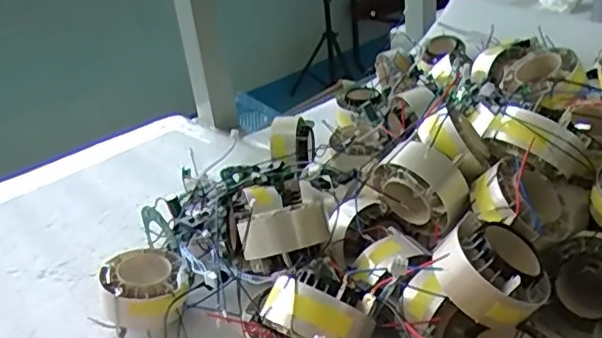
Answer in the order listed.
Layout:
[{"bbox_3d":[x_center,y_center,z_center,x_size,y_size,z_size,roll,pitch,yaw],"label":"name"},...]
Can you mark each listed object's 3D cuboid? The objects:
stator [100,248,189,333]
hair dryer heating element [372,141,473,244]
[{"bbox_3d":[-0.120,0.096,0.450,0.064,0.054,0.060,-15,29,-15],"label":"stator"},{"bbox_3d":[0.086,0.015,0.419,0.064,0.064,0.029,17,36,37],"label":"hair dryer heating element"}]

